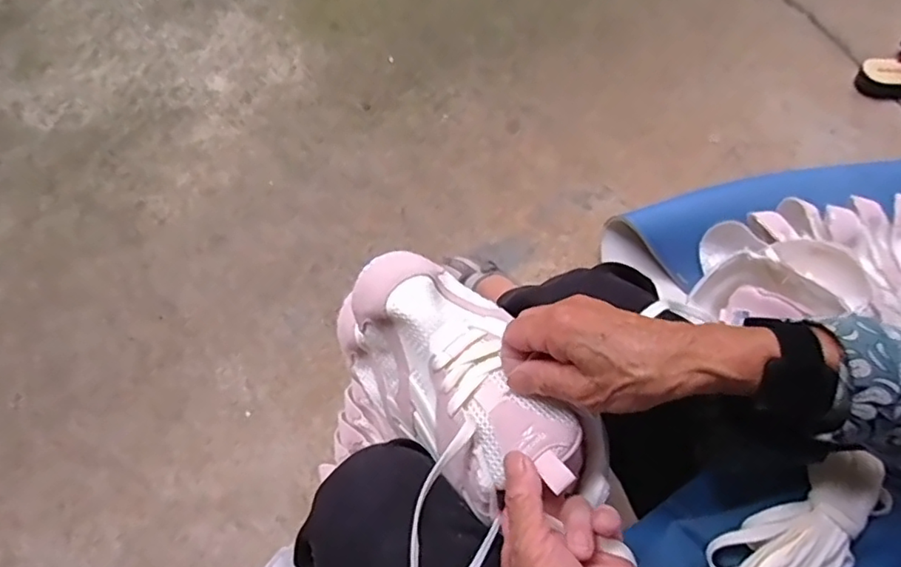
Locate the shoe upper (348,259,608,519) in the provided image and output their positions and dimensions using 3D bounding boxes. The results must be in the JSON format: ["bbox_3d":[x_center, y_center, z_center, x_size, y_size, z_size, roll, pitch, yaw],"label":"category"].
[{"bbox_3d":[0.016,0.067,0.411,0.102,0.069,0.207,-34,63,-17],"label":"shoe upper"}]

